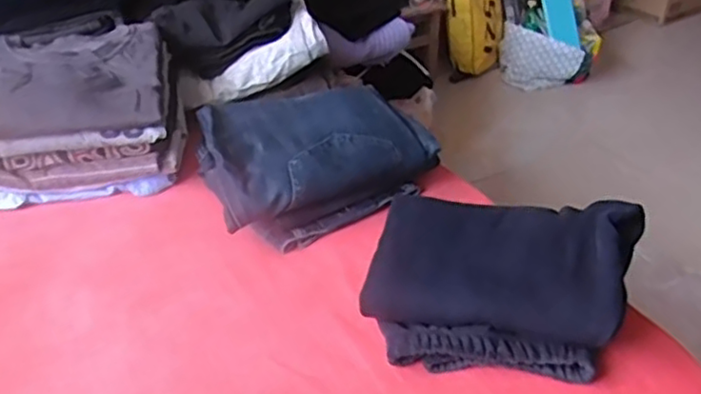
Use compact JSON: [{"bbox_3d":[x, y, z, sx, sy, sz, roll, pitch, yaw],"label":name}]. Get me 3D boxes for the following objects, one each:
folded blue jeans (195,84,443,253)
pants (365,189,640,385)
[{"bbox_3d":[-0.053,-0.057,0.860,0.274,0.104,0.192,-19,39,-24],"label":"folded blue jeans"},{"bbox_3d":[0.155,0.077,0.679,0.263,0.093,0.217,6,36,10],"label":"pants"}]

